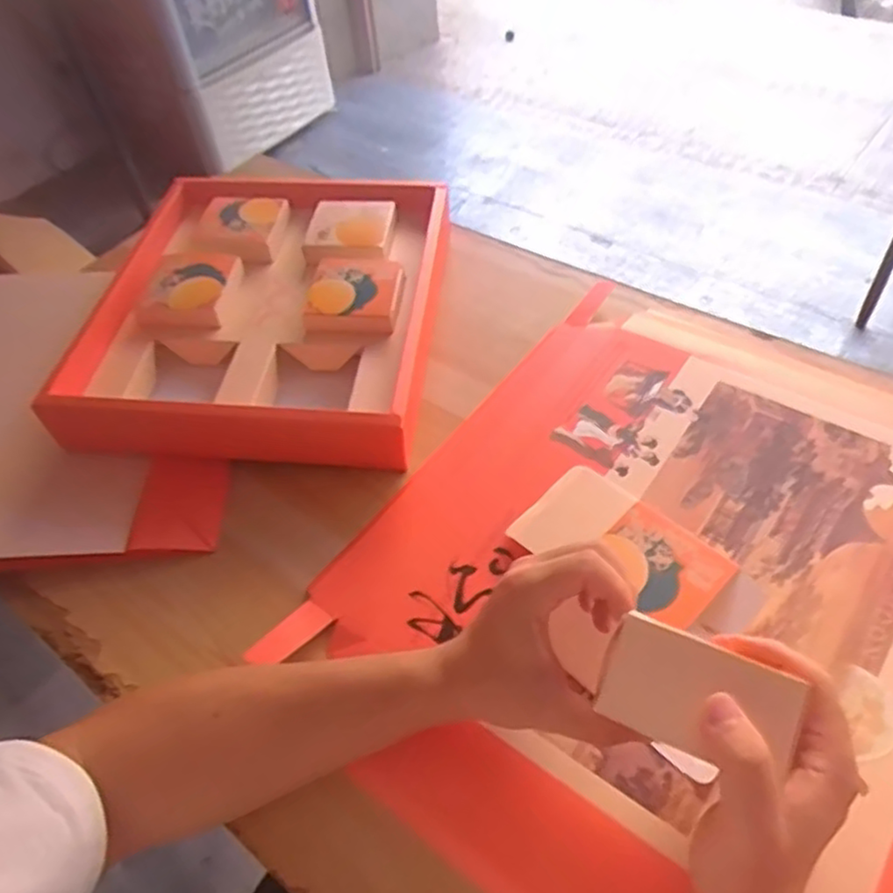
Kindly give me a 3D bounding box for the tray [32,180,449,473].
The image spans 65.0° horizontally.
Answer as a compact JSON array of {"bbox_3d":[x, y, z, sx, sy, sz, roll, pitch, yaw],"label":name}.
[{"bbox_3d":[-0.170,-0.140,0.694,0.306,0.104,0.349,2,50,7],"label":"tray"}]

